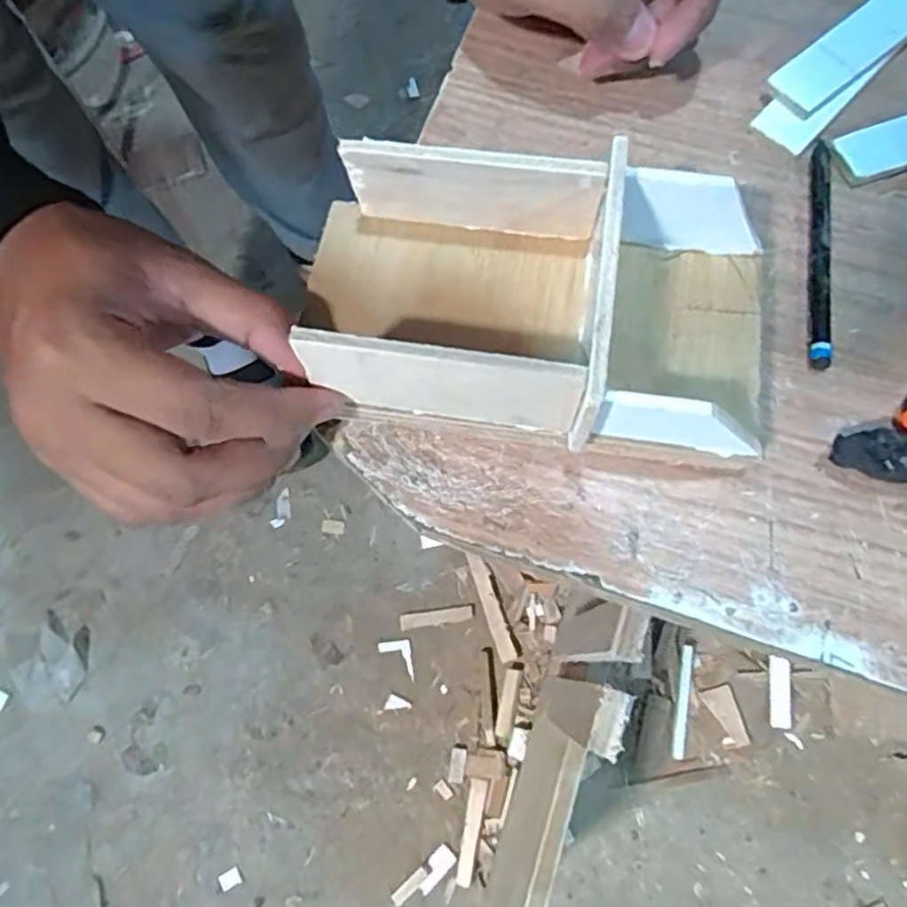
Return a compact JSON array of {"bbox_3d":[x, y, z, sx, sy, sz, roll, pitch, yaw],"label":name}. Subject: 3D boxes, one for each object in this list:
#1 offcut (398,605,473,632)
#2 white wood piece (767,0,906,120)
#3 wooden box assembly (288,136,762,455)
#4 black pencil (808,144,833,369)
[{"bbox_3d":[-0.024,0.228,0.970,0.101,0.005,0.021,-8,75,0],"label":"offcut"},{"bbox_3d":[0.176,-0.179,0.303,0.097,0.005,0.024,-40,77,-9],"label":"white wood piece"},{"bbox_3d":[0.028,-0.052,0.235,0.156,0.048,0.087,3,76,3],"label":"wooden box assembly"},{"bbox_3d":[0.145,-0.081,0.277,0.008,0.009,0.100,8,74,4],"label":"black pencil"}]

